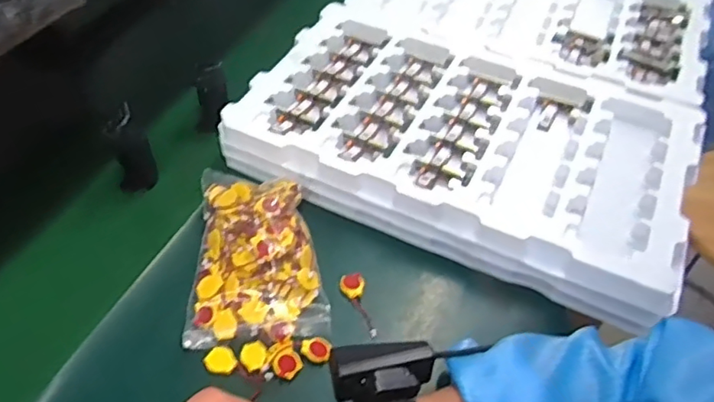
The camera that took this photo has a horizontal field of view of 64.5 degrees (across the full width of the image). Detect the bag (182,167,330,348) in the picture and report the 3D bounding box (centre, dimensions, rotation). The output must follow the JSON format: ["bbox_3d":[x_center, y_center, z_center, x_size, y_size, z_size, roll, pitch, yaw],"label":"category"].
[{"bbox_3d":[-0.089,0.037,0.495,0.112,0.039,0.164,-5,49,-4],"label":"bag"}]

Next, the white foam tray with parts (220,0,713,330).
[{"bbox_3d":[0.164,-0.155,0.654,0.430,0.057,0.516,20,53,17],"label":"white foam tray with parts"}]

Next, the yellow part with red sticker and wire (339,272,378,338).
[{"bbox_3d":[0.001,0.089,0.484,0.022,0.009,0.061,-11,50,-9],"label":"yellow part with red sticker and wire"}]

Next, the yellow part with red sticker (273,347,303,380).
[{"bbox_3d":[-0.055,0.126,0.444,0.022,0.004,0.023,0,49,0],"label":"yellow part with red sticker"}]

